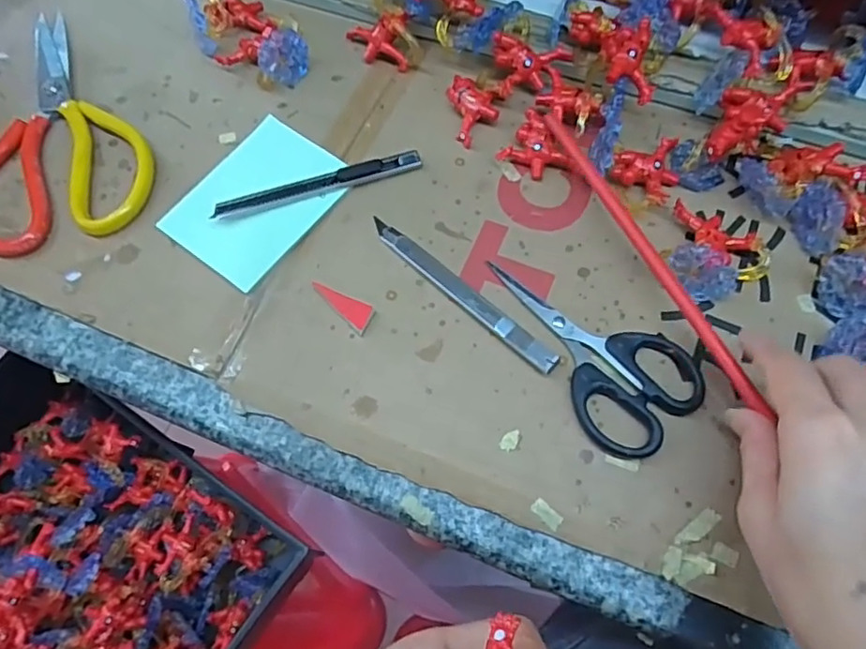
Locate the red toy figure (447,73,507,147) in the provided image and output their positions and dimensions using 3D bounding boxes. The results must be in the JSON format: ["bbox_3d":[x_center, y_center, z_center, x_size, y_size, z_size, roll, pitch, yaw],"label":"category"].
[{"bbox_3d":[0.022,-0.134,0.373,0.037,0.014,0.038,25,71,12],"label":"red toy figure"}]

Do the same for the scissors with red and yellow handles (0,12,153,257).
[{"bbox_3d":[-0.241,-0.128,0.376,0.110,0.012,0.177,-17,68,-4],"label":"scissors with red and yellow handles"}]

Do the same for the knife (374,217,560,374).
[{"bbox_3d":[0.015,-0.019,0.324,0.130,0.009,0.013,41,75,17],"label":"knife"}]

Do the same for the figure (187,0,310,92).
[{"bbox_3d":[-0.119,-0.194,0.391,0.082,0.027,0.051,35,74,15],"label":"figure"}]

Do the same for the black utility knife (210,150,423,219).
[{"bbox_3d":[-0.067,-0.084,0.353,0.123,0.012,0.014,-17,68,-4],"label":"black utility knife"}]

